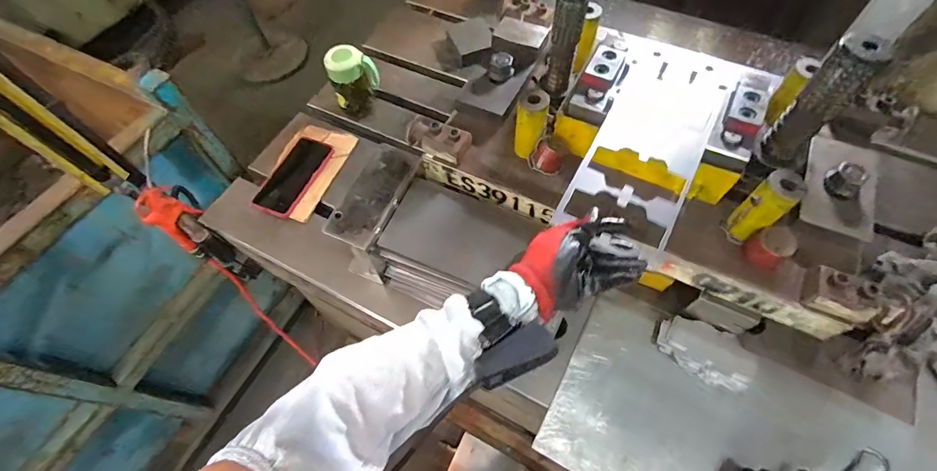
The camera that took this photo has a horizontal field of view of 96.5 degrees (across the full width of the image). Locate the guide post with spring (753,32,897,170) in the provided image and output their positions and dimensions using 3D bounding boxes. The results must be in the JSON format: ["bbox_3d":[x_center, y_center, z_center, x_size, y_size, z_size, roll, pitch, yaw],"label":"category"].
[{"bbox_3d":[0.387,-0.141,0.467,0.045,0.158,0.050,-37,65,-17],"label":"guide post with spring"}]

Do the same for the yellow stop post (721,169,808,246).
[{"bbox_3d":[0.344,-0.030,0.491,0.031,0.105,0.037,-32,64,-15],"label":"yellow stop post"}]

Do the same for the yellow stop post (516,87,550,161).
[{"bbox_3d":[0.084,-0.149,0.567,0.037,0.091,0.035,8,61,6],"label":"yellow stop post"}]

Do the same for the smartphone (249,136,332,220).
[{"bbox_3d":[-0.314,-0.107,0.752,0.085,0.016,0.165,18,62,12],"label":"smartphone"}]

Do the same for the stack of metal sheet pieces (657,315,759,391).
[{"bbox_3d":[0.324,0.156,0.571,0.120,0.027,0.077,20,63,13],"label":"stack of metal sheet pieces"}]

